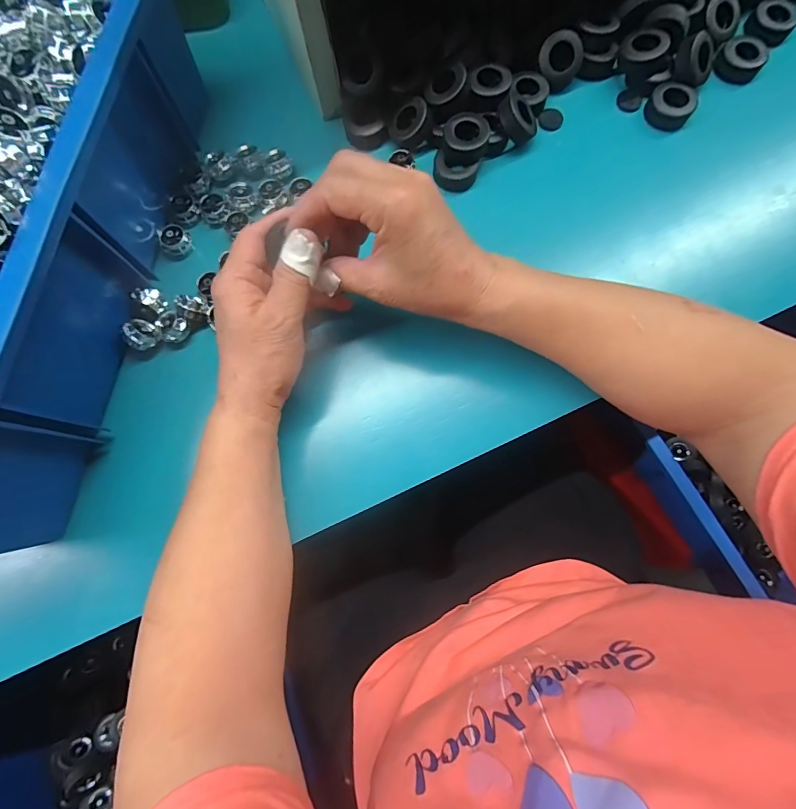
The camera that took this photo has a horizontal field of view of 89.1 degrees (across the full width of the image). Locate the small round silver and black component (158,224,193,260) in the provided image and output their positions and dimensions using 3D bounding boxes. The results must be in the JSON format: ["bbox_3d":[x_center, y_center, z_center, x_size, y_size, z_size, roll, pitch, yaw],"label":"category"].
[{"bbox_3d":[-0.185,-0.135,0.335,0.022,0.016,0.025,-7,80,-2],"label":"small round silver and black component"}]

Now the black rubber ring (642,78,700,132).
[{"bbox_3d":[0.238,-0.261,0.350,0.037,0.015,0.039,0,80,-1],"label":"black rubber ring"}]

